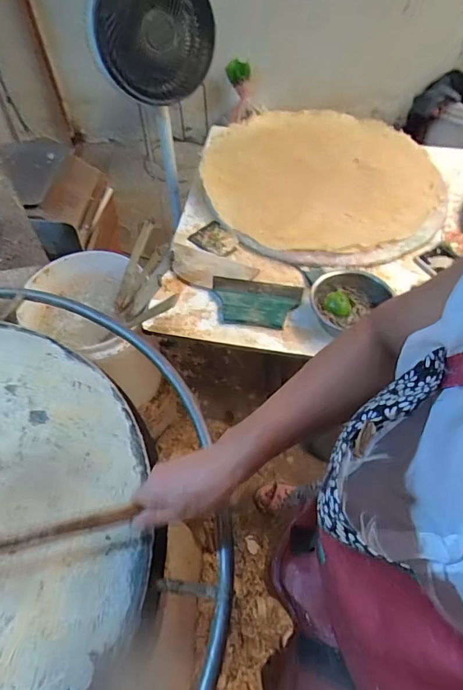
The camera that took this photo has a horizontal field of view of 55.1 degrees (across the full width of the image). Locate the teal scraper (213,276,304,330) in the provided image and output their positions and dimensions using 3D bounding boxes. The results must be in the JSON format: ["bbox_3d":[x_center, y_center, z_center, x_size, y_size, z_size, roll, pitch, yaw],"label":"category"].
[{"bbox_3d":[0.049,-0.094,0.931,0.185,0.014,0.131,7,56,7],"label":"teal scraper"}]

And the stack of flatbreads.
[{"bbox_3d":[0.222,-0.450,1.157,0.590,0.037,0.646,-36,62,-21],"label":"stack of flatbreads"}]

